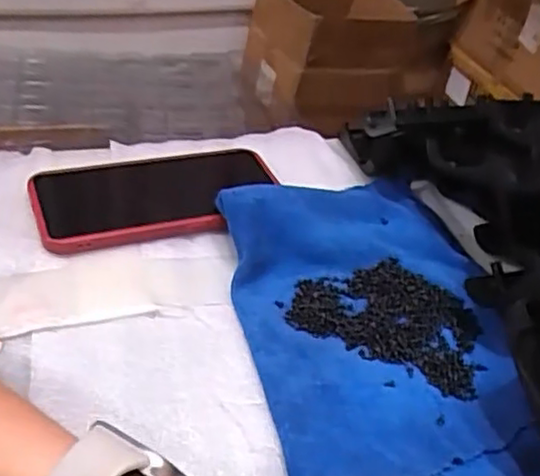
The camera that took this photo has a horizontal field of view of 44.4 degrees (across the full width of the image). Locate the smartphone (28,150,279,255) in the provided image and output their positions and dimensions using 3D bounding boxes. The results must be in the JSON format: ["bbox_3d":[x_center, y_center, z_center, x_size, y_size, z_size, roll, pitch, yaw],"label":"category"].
[{"bbox_3d":[-0.072,-0.032,0.452,0.169,0.017,0.082,-12,44,-22],"label":"smartphone"}]

